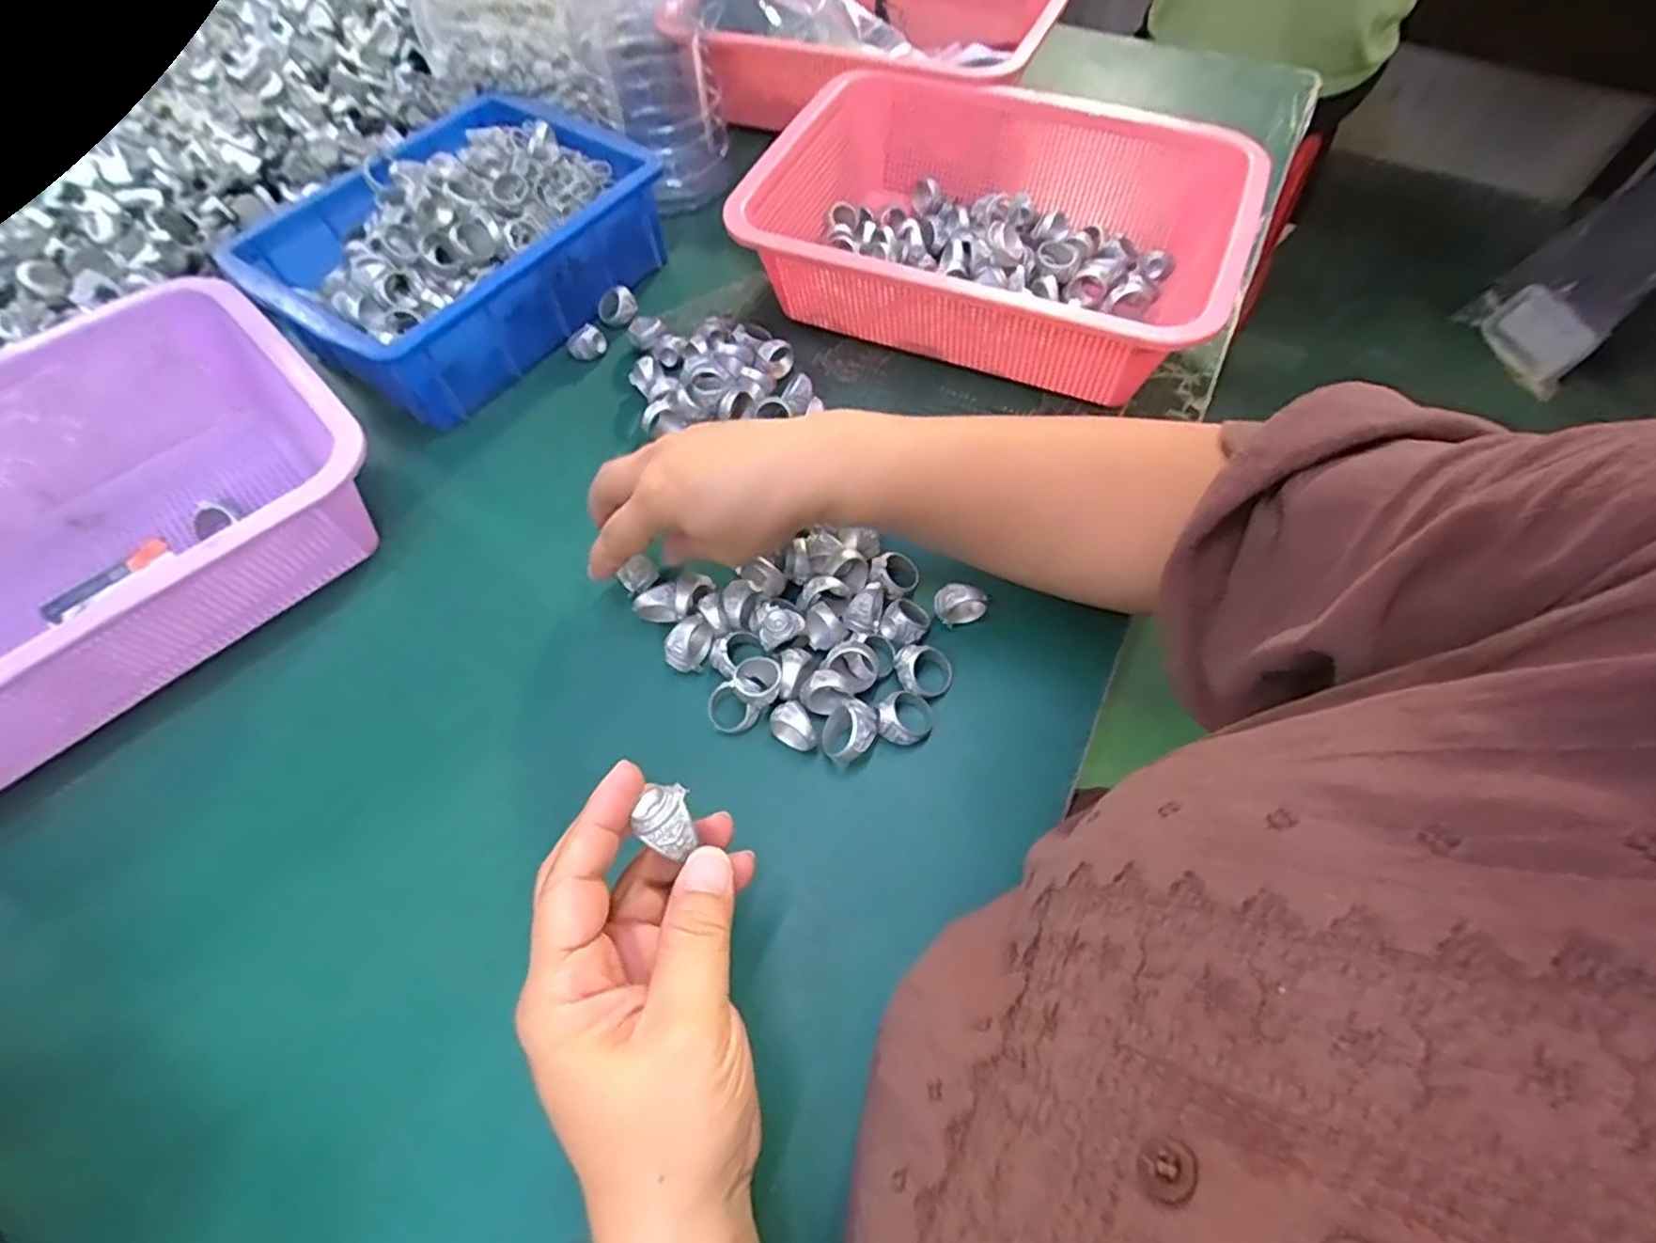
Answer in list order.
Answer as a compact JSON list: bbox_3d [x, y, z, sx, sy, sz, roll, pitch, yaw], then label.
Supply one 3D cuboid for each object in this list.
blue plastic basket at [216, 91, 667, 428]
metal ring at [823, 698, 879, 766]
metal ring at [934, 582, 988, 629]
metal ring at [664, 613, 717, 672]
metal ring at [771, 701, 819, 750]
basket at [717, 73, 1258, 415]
[{"bbox_3d":[-0.252,-0.255,0.495,0.180,0.085,0.243,33,64,17],"label":"blue plastic basket"},{"bbox_3d":[0.011,0.055,0.342,0.022,0.026,0.029,31,64,16],"label":"metal ring"},{"bbox_3d":[0.069,-0.008,0.372,0.026,0.024,0.014,19,61,10],"label":"metal ring"},{"bbox_3d":[-0.071,0.013,0.367,0.017,0.022,0.028,26,62,13],"label":"metal ring"},{"bbox_3d":[-0.015,0.052,0.344,0.025,0.021,0.015,37,66,19],"label":"metal ring"},{"bbox_3d":[0.112,-0.264,0.482,0.298,0.084,0.233,22,63,13],"label":"basket"}]

